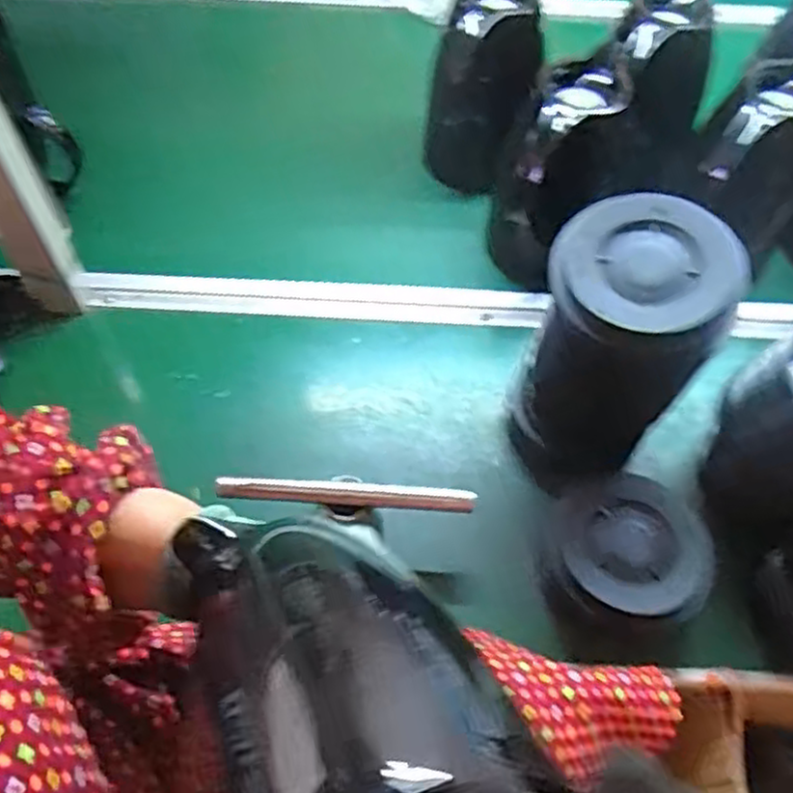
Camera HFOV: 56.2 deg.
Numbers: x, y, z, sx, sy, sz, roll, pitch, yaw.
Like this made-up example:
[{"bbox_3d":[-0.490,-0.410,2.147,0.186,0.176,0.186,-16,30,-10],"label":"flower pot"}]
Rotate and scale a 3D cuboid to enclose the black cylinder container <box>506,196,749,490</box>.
[{"bbox_3d":[0.164,-0.026,0.582,0.123,0.240,0.112,24,60,13],"label":"black cylinder container"}]

